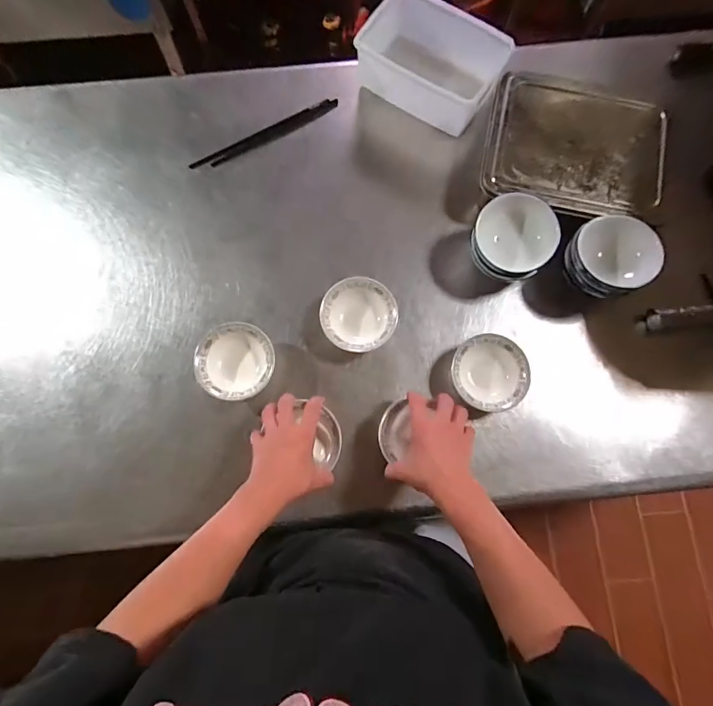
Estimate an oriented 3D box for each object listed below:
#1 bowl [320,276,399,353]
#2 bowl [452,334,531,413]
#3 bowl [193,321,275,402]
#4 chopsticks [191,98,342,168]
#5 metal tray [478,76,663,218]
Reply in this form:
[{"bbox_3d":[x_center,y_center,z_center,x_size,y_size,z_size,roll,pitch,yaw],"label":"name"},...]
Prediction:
[{"bbox_3d":[0.003,-0.055,0.624,0.109,0.038,0.110,0,80,0],"label":"bowl"},{"bbox_3d":[0.192,0.029,0.604,0.107,0.041,0.108,0,80,0],"label":"bowl"},{"bbox_3d":[-0.174,0.013,0.607,0.111,0.042,0.108,0,80,0],"label":"bowl"},{"bbox_3d":[-0.153,-0.371,0.710,0.267,0.013,0.023,-30,81,-5],"label":"chopsticks"},{"bbox_3d":[0.336,-0.315,0.628,0.267,0.037,0.209,10,80,2],"label":"metal tray"}]

